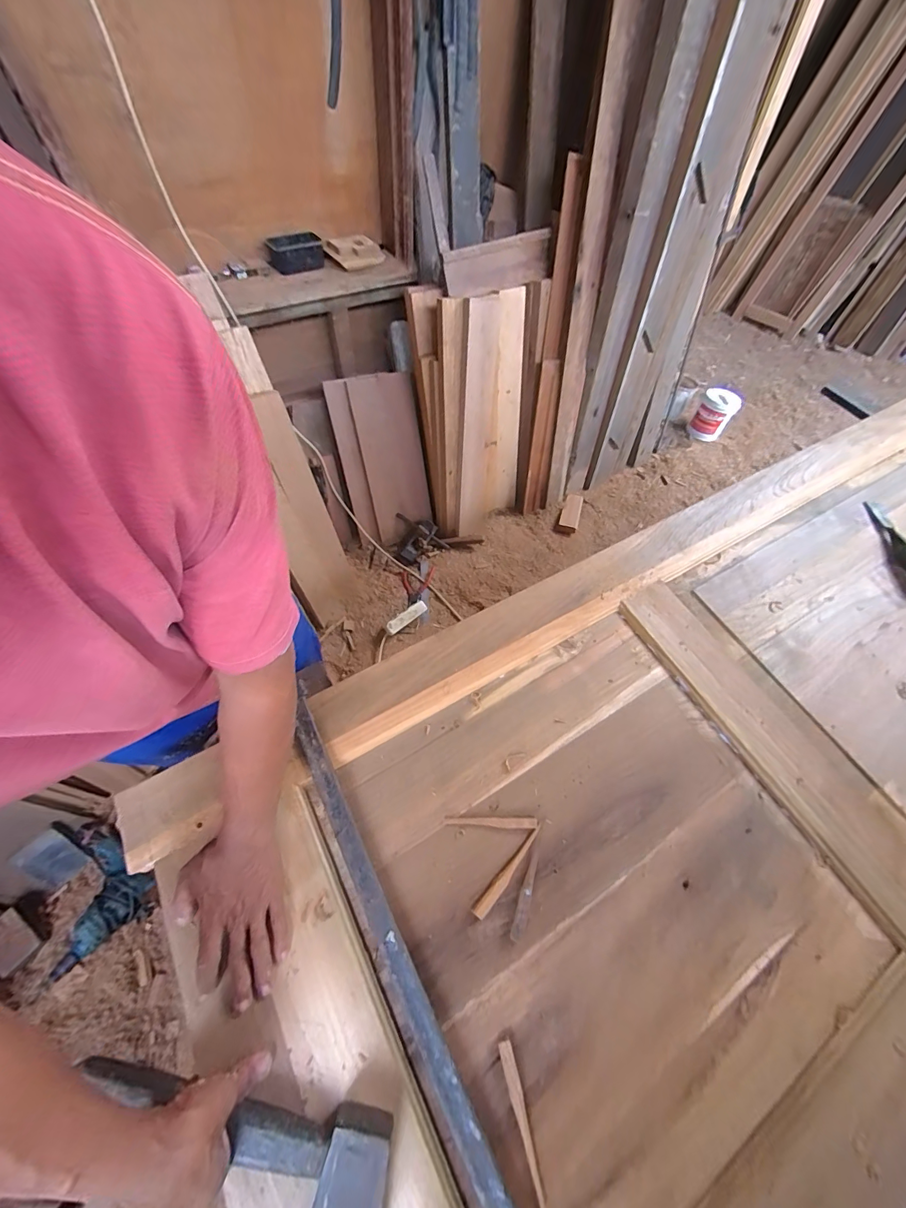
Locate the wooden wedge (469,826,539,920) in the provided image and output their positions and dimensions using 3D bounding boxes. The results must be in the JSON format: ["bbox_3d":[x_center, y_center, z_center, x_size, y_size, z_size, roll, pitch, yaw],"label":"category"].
[{"bbox_3d":[0.075,0.352,0.530,0.017,0.007,0.131,42,66,17],"label":"wooden wedge"}]

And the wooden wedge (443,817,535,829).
[{"bbox_3d":[0.052,0.301,0.555,0.125,0.008,0.012,3,61,-3],"label":"wooden wedge"}]

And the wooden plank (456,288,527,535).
[{"bbox_3d":[0.140,-0.633,1.440,0.041,0.760,0.326,31,52,27],"label":"wooden plank"}]

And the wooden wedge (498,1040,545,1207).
[{"bbox_3d":[0.074,0.543,0.423,0.014,0.005,0.121,-12,63,-11],"label":"wooden wedge"}]

